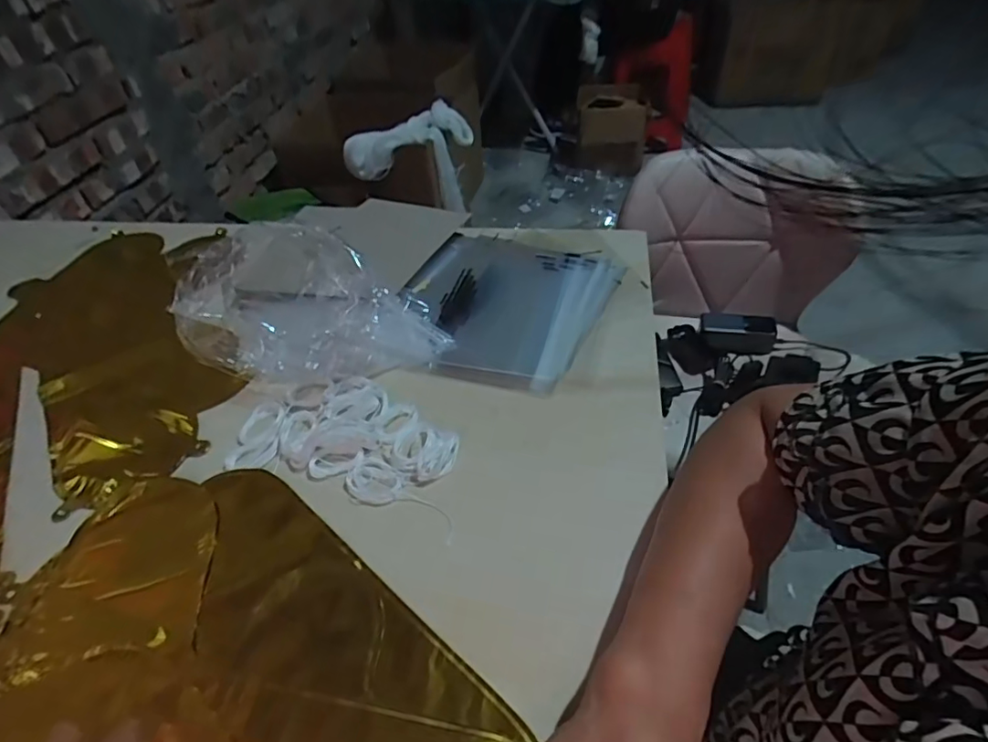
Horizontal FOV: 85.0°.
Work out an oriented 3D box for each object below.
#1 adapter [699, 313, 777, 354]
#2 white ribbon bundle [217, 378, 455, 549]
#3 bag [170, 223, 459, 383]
[{"bbox_3d":[0.448,-0.073,0.998,0.130,0.048,0.055,5,45,11],"label":"adapter"},{"bbox_3d":[-0.127,0.051,0.468,0.197,0.014,0.113,9,46,15],"label":"white ribbon bundle"},{"bbox_3d":[-0.183,-0.063,0.515,0.247,0.120,0.132,5,45,11],"label":"bag"}]

